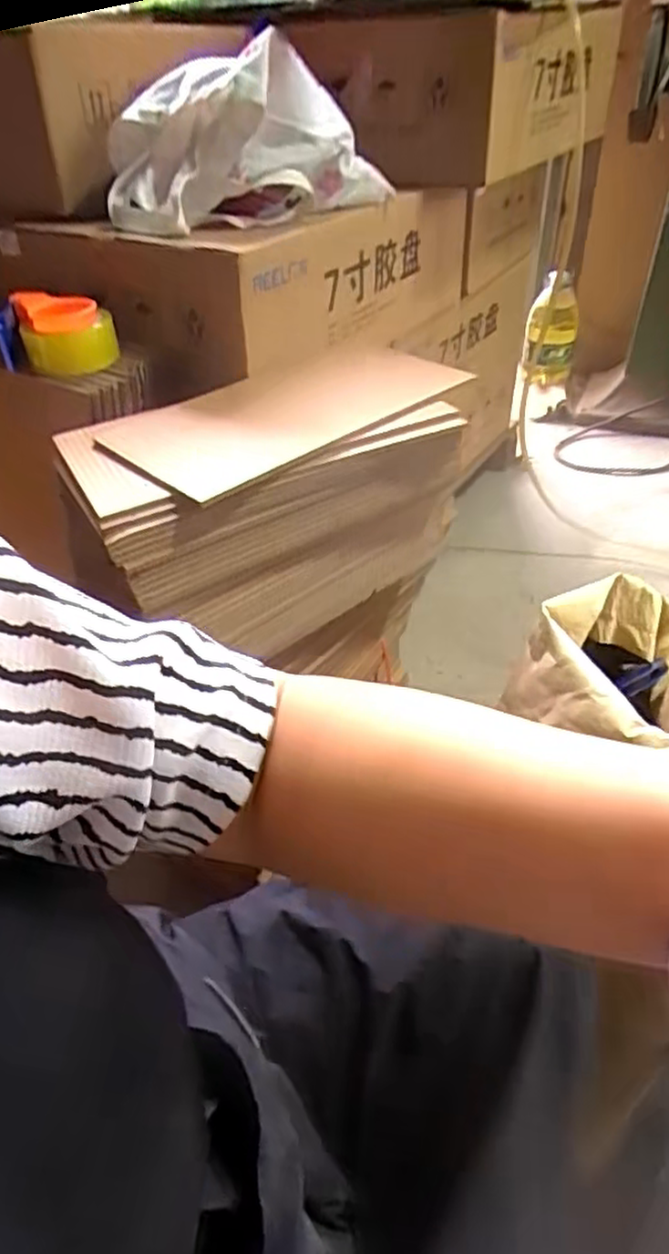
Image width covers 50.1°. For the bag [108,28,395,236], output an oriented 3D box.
[{"bbox_3d":[-0.129,-0.637,0.933,0.333,0.170,0.218,-32,49,-31],"label":"bag"}]

